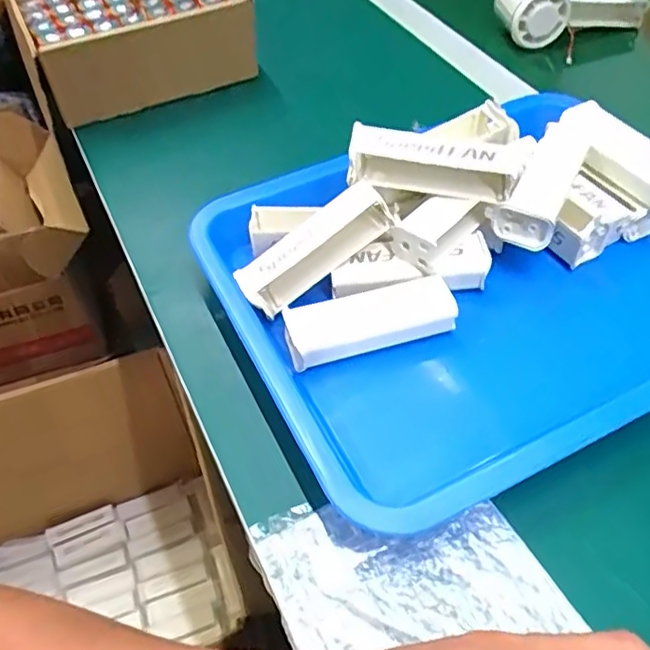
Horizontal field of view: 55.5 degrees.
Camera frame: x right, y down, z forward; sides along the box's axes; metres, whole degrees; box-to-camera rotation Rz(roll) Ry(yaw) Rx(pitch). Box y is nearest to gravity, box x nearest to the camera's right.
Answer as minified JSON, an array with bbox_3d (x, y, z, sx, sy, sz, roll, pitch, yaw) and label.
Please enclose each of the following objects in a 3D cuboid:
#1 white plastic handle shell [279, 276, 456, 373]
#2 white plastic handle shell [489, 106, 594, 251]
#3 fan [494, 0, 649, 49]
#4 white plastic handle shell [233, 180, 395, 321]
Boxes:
[{"bbox_3d":[0.027,-0.002,0.372,0.102,0.019,0.033,-14,52,-9],"label":"white plastic handle shell"},{"bbox_3d":[0.154,-0.103,0.416,0.035,0.024,0.133,25,56,20],"label":"white plastic handle shell"},{"bbox_3d":[0.253,-0.334,0.632,0.165,0.051,0.063,-17,53,-12],"label":"fan"},{"bbox_3d":[-0.006,-0.048,0.384,0.101,0.023,0.029,-36,57,-1],"label":"white plastic handle shell"}]

